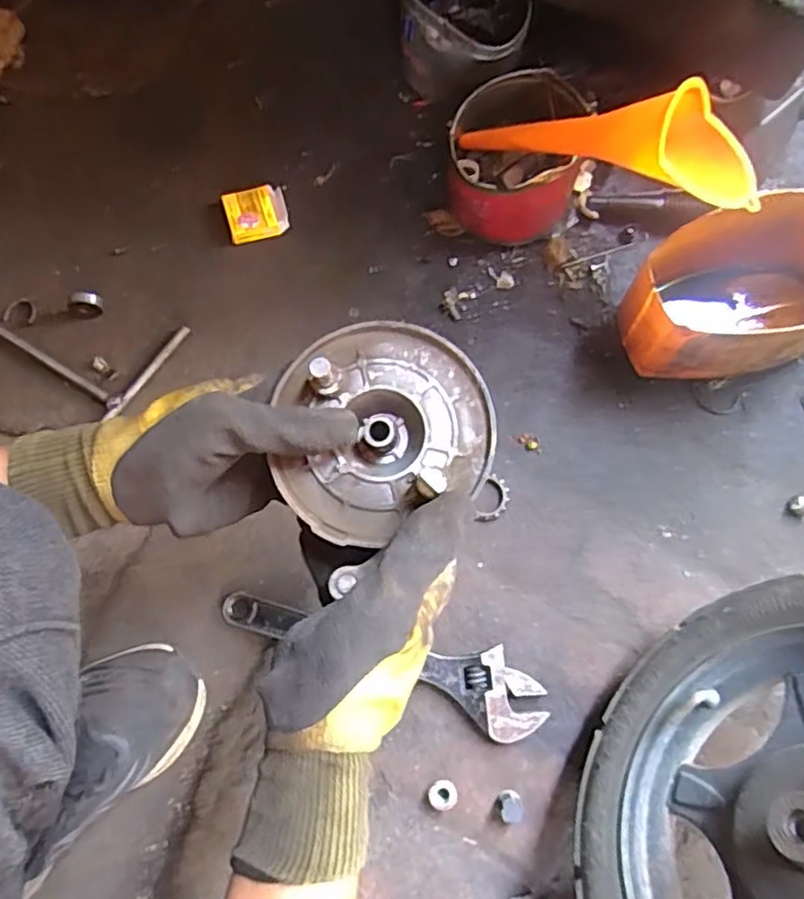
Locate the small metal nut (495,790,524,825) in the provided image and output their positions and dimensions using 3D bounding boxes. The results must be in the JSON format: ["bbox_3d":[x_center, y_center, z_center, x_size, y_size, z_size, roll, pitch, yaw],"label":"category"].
[{"bbox_3d":[0.089,0.294,0.537,0.022,0.017,0.021,0,80,0],"label":"small metal nut"}]

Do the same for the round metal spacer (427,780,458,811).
[{"bbox_3d":[0.034,0.288,0.543,0.024,0.011,0.022,0,80,0],"label":"round metal spacer"}]

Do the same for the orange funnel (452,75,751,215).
[{"bbox_3d":[0.167,-0.263,0.570,0.257,0.101,0.069,26,79,40],"label":"orange funnel"}]

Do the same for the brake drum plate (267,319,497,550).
[{"bbox_3d":[-0.014,-0.013,0.380,0.125,0.029,0.115,0,80,0],"label":"brake drum plate"}]

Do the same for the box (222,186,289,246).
[{"bbox_3d":[-0.142,-0.229,0.641,0.056,0.028,0.046,-15,80,-2],"label":"box"}]

